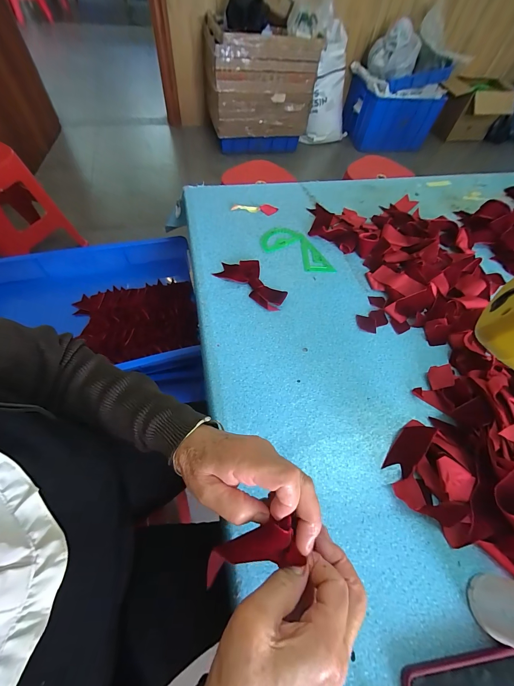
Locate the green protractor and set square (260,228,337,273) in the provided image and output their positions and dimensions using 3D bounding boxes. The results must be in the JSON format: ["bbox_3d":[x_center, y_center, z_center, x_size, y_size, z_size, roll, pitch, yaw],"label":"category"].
[{"bbox_3d":[0.089,-0.197,0.586,0.171,0.005,0.087,32,64,13],"label":"green protractor and set square"}]

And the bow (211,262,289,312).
[{"bbox_3d":[-0.005,-0.120,0.531,0.144,0.012,0.070,35,65,15],"label":"bow"}]

